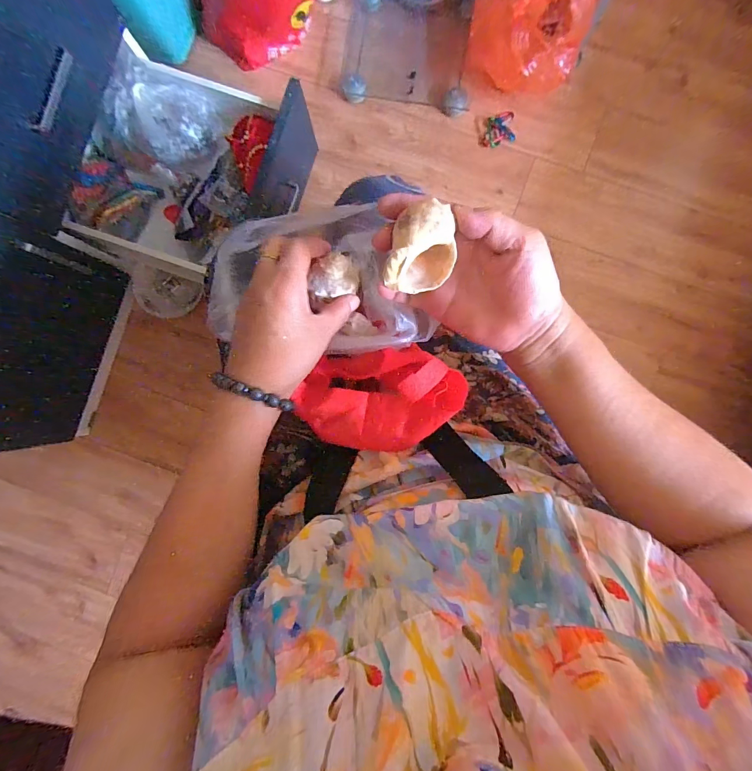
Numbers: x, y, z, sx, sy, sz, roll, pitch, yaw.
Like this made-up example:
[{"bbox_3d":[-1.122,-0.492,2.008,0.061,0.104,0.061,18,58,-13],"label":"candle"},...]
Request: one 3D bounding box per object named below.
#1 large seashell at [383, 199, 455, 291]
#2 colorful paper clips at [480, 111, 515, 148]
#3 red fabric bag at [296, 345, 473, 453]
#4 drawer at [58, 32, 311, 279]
[{"bbox_3d":[0.033,-0.091,0.249,0.043,0.043,0.055,13,90,3],"label":"large seashell"},{"bbox_3d":[0.275,-0.578,0.812,0.085,0.013,0.063,-19,89,2],"label":"colorful paper clips"},{"bbox_3d":[0.002,0.012,0.296,0.138,0.057,0.083,-5,89,2],"label":"red fabric bag"},{"bbox_3d":[-0.331,-0.389,0.683,0.331,0.162,0.354,18,90,3],"label":"drawer"}]

